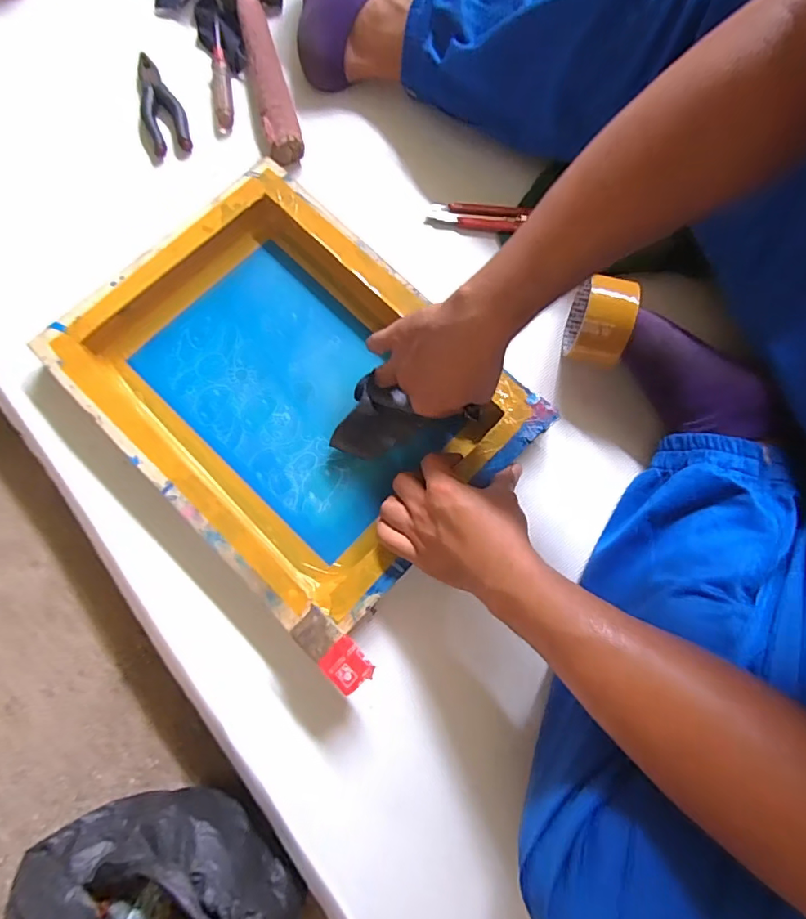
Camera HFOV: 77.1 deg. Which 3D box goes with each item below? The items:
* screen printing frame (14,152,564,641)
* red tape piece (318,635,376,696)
[{"bbox_3d":[-0.107,-0.073,0.503,0.399,0.055,0.306,44,79,9],"label":"screen printing frame"},{"bbox_3d":[-0.047,0.174,0.426,0.039,0.008,0.033,43,79,9],"label":"red tape piece"}]

